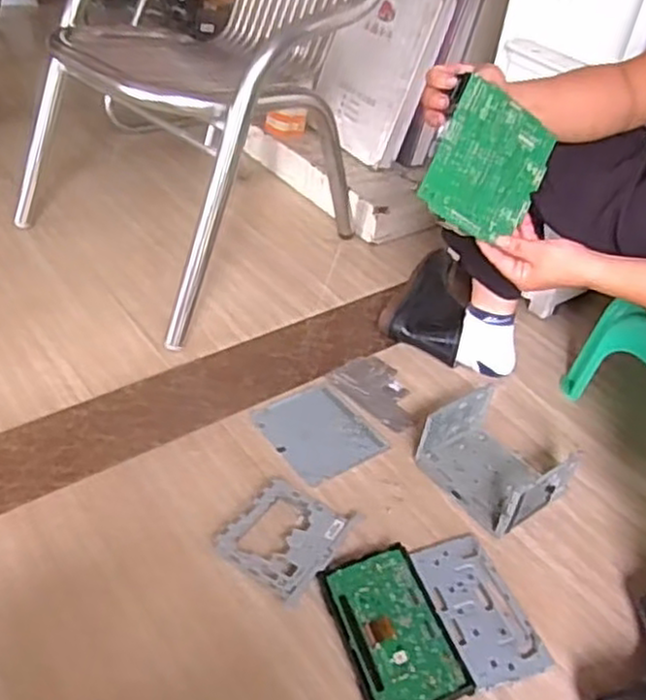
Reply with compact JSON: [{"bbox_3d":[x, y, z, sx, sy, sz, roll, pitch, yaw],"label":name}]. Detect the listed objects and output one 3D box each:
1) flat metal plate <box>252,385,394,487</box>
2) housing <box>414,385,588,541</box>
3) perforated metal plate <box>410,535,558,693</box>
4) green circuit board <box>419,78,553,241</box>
[{"bbox_3d":[-0.007,0.128,1.134,0.146,0.005,0.171,-23,47,-26],"label":"flat metal plate"},{"bbox_3d":[0.251,0.159,1.070,0.152,0.079,0.191,-25,48,-30],"label":"housing"},{"bbox_3d":[0.195,0.322,0.907,0.101,0.012,0.189,-9,42,-16],"label":"perforated metal plate"},{"bbox_3d":[0.198,-0.217,0.868,0.147,0.160,0.014,20,6,-27],"label":"green circuit board"}]

